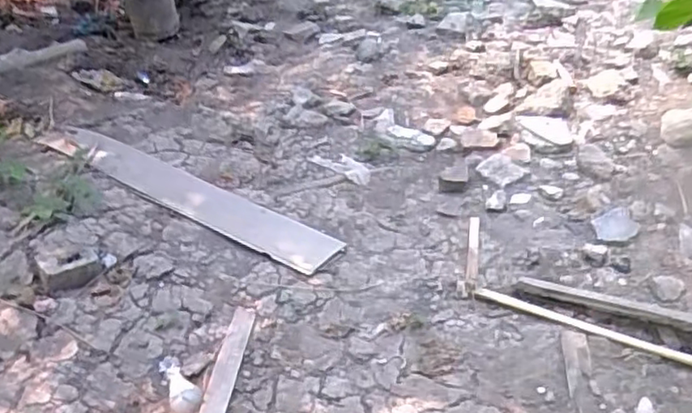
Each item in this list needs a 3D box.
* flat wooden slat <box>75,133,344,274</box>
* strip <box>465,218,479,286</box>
[{"bbox_3d":[-0.360,-0.036,1.453,0.801,0.022,0.128,23,36,27],"label":"flat wooden slat"},{"bbox_3d":[0.257,0.085,1.305,0.021,0.020,0.196,5,37,10],"label":"strip"}]

